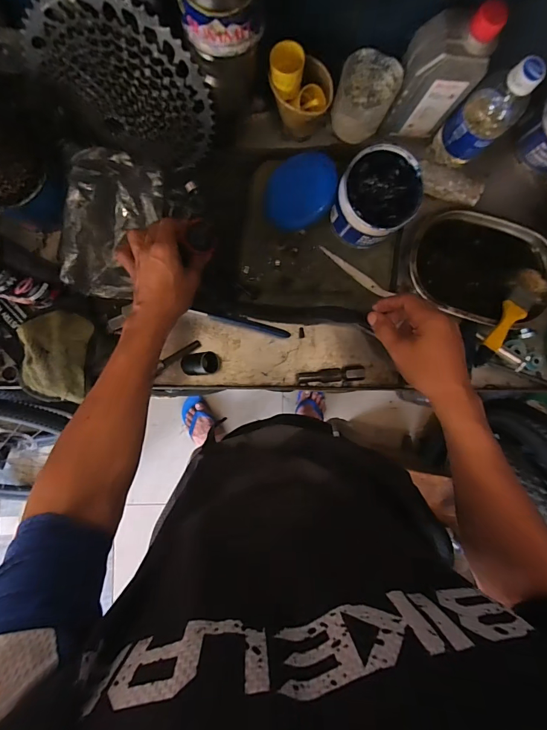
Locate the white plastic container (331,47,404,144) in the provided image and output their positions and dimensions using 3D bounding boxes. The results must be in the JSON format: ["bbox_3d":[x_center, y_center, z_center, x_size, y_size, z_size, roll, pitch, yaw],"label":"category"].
[{"bbox_3d":[0.115,-0.342,0.498,0.072,0.092,0.066,19,89,-3],"label":"white plastic container"}]

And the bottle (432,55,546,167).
[{"bbox_3d":[0.264,-0.311,0.476,0.054,0.161,0.065,-44,92,-3],"label":"bottle"}]

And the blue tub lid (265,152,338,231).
[{"bbox_3d":[0.038,-0.241,0.525,0.096,0.006,0.101,0,90,14],"label":"blue tub lid"}]

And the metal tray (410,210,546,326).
[{"bbox_3d":[0.305,-0.139,0.558,0.219,0.034,0.151,16,89,-3],"label":"metal tray"}]

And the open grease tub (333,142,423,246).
[{"bbox_3d":[0.133,-0.216,0.494,0.098,0.076,0.102,0,90,-3],"label":"open grease tub"}]

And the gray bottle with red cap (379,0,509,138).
[{"bbox_3d":[0.197,-0.346,0.456,0.081,0.164,0.056,8,89,-3],"label":"gray bottle with red cap"}]

